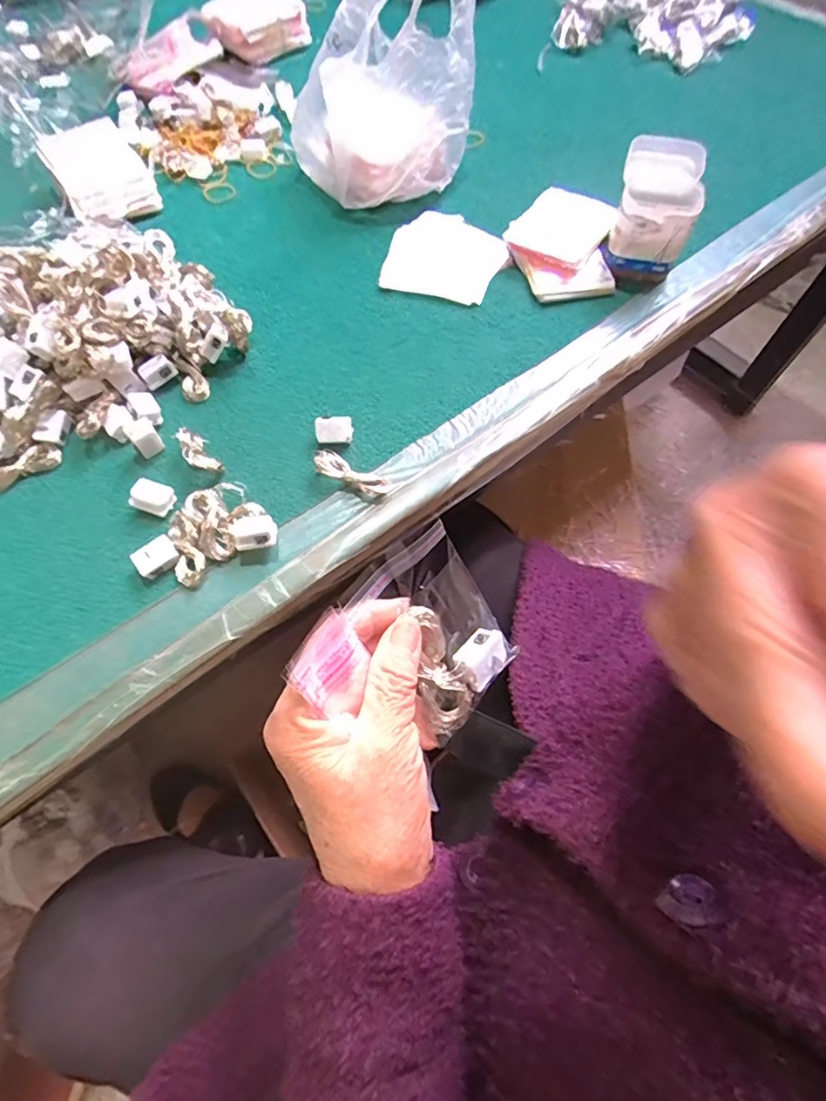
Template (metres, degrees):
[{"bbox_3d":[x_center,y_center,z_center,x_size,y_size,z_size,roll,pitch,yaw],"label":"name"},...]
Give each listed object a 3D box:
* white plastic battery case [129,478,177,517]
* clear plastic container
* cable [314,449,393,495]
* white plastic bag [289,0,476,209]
[{"bbox_3d":[-0.190,-0.039,0.387,0.029,0.010,0.023,26,71,-15],"label":"white plastic battery case"},{"bbox_3d":[0.218,-0.306,0.488,0.068,0.077,0.106,13,65,6],"label":"clear plastic container"},{"bbox_3d":[-0.045,-0.058,0.401,0.060,0.015,0.021,24,67,11],"label":"cable"},{"bbox_3d":[-0.029,-0.431,0.495,0.172,0.166,0.111,-10,65,-5],"label":"white plastic bag"}]

